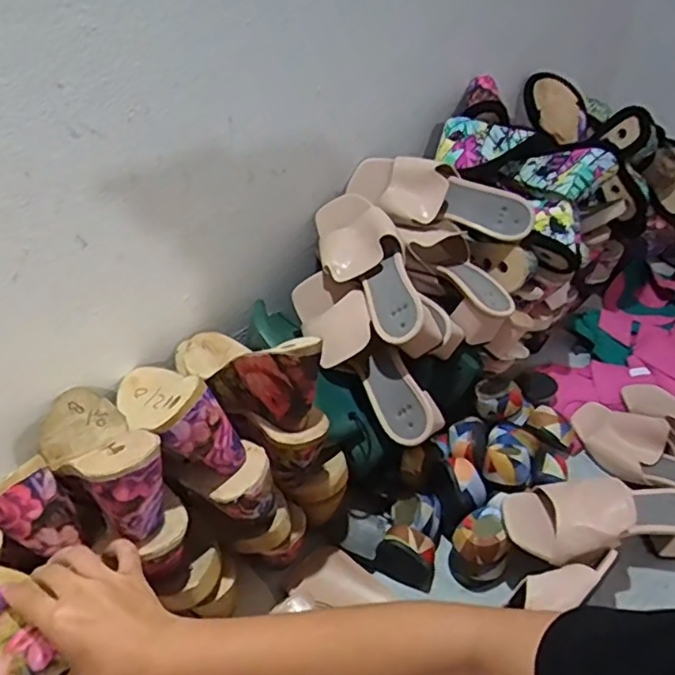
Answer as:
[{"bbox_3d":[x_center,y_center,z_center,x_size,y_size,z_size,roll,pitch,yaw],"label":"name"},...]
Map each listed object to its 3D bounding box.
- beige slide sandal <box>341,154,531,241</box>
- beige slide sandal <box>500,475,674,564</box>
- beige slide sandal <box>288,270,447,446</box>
[{"bbox_3d":[0.127,-0.176,0.750,0.233,0.062,0.074,18,43,21],"label":"beige slide sandal"},{"bbox_3d":[0.291,0.197,0.654,0.228,0.075,0.095,-8,40,-9],"label":"beige slide sandal"},{"bbox_3d":[0.030,0.014,0.680,0.087,0.078,0.240,-26,65,-28],"label":"beige slide sandal"}]

